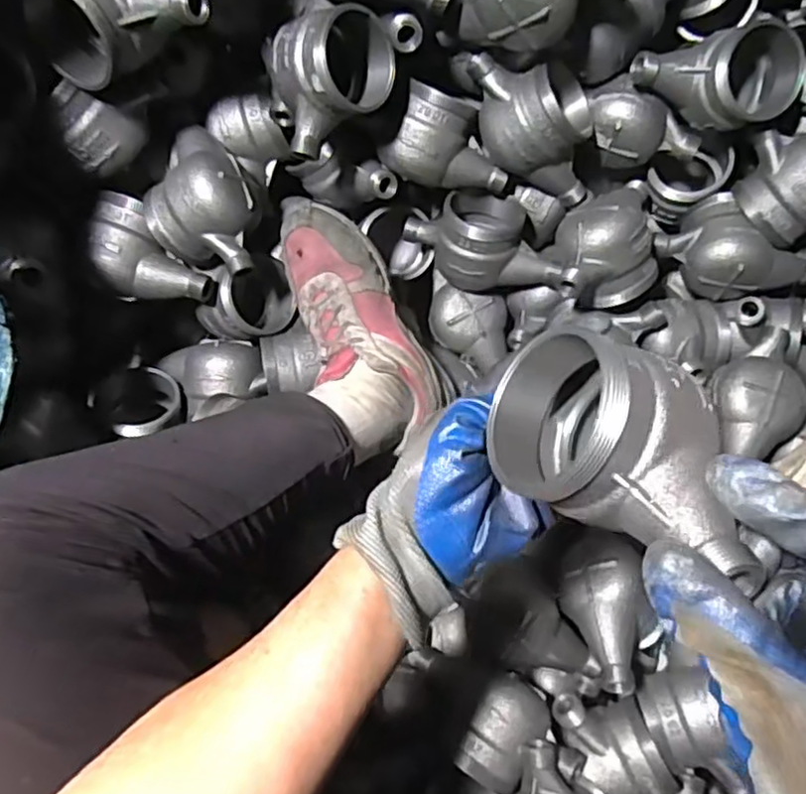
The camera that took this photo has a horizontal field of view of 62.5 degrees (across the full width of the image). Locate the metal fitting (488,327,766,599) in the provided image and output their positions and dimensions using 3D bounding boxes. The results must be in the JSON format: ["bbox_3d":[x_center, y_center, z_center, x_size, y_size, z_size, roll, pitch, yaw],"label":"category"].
[{"bbox_3d":[0.093,0.019,0.286,0.105,0.064,0.075,24,77,6],"label":"metal fitting"}]

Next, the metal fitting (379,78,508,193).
[{"bbox_3d":[0.042,-0.241,0.628,0.110,0.077,0.077,14,119,-20],"label":"metal fitting"}]

